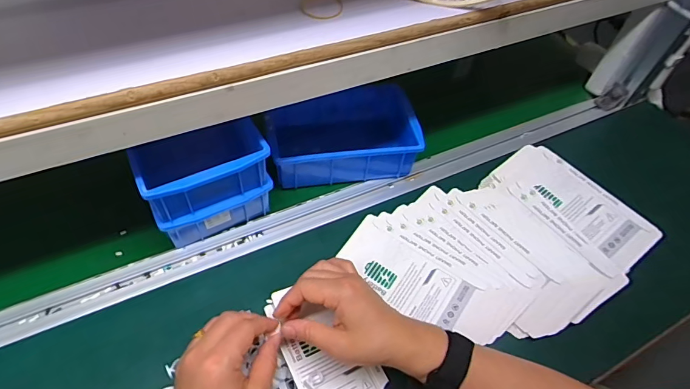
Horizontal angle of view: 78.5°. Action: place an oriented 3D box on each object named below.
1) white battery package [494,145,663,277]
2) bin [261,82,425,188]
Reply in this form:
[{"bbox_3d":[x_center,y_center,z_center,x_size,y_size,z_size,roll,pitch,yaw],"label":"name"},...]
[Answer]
[{"bbox_3d":[0.284,0.012,0.533,0.091,0.013,0.188,-31,61,-16],"label":"white battery package"},{"bbox_3d":[-0.006,-0.087,0.589,0.198,0.068,0.139,-7,54,-11],"label":"bin"}]

